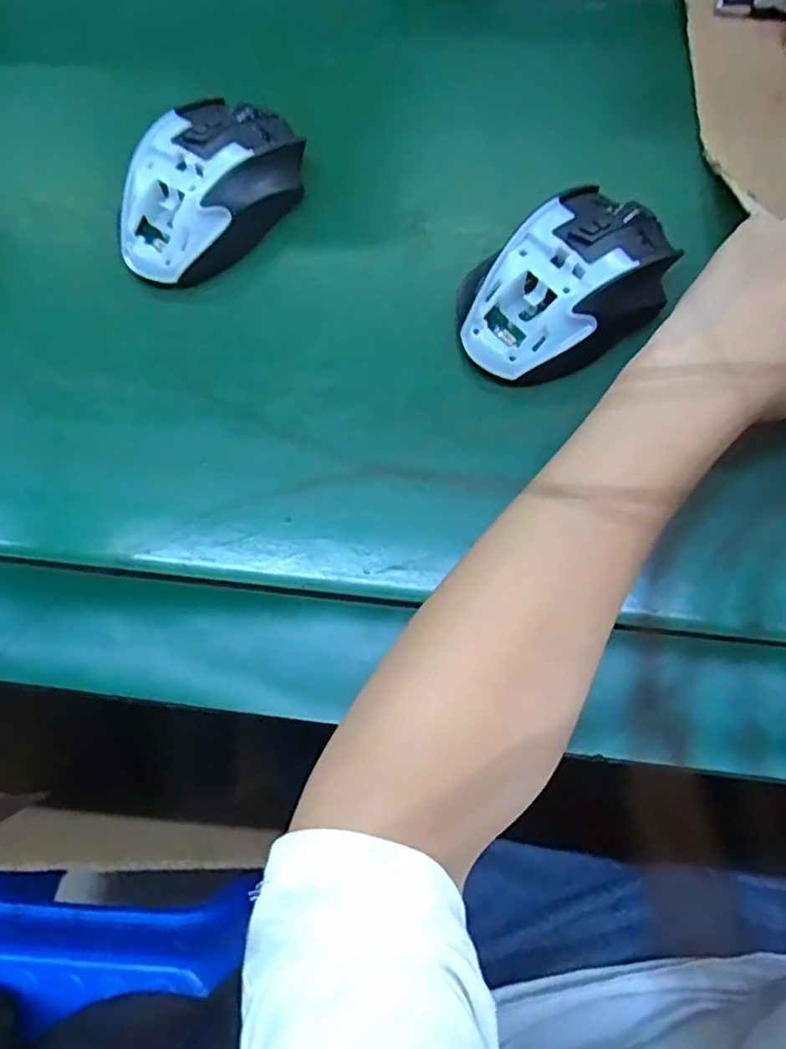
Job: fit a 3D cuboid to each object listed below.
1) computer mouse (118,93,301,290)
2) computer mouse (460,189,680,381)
[{"bbox_3d":[-0.096,-0.180,0.345,0.068,0.034,0.117,34,74,12],"label":"computer mouse"},{"bbox_3d":[0.087,-0.119,0.317,0.115,0.036,0.071,-38,74,-12],"label":"computer mouse"}]

